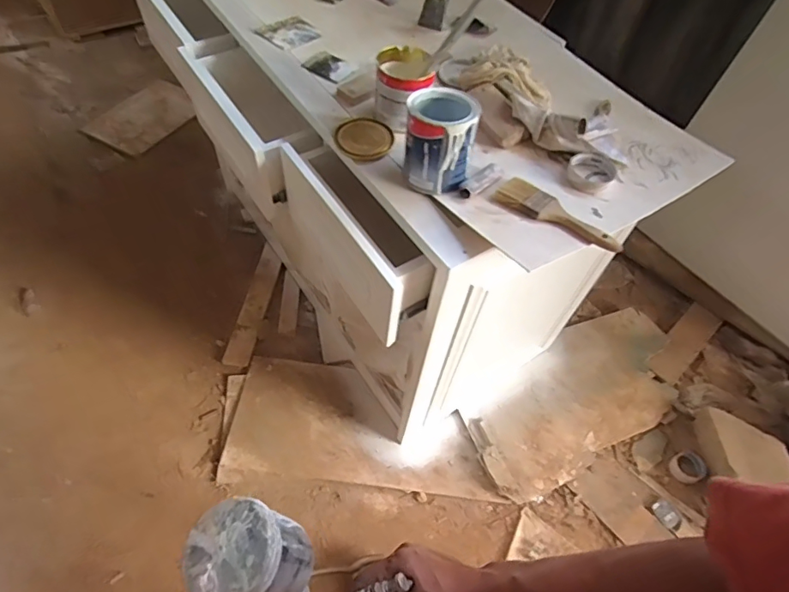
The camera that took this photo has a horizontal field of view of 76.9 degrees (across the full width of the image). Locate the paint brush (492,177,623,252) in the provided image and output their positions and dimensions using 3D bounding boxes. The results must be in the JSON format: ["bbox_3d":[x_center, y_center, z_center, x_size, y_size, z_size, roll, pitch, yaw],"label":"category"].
[{"bbox_3d":[0.257,-0.131,0.769,0.202,0.023,0.057,31,57,15],"label":"paint brush"}]

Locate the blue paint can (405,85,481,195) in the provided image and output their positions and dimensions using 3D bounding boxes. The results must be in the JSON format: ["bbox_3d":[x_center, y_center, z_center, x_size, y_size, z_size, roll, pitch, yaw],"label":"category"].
[{"bbox_3d":[0.072,-0.249,0.785,0.110,0.109,0.125,8,54,-1],"label":"blue paint can"}]

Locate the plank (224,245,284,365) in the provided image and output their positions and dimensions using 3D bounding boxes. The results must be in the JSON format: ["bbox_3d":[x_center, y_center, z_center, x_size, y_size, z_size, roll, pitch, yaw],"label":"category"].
[{"bbox_3d":[-0.453,0.017,1.630,0.085,0.022,0.472,9,54,-1],"label":"plank"}]

